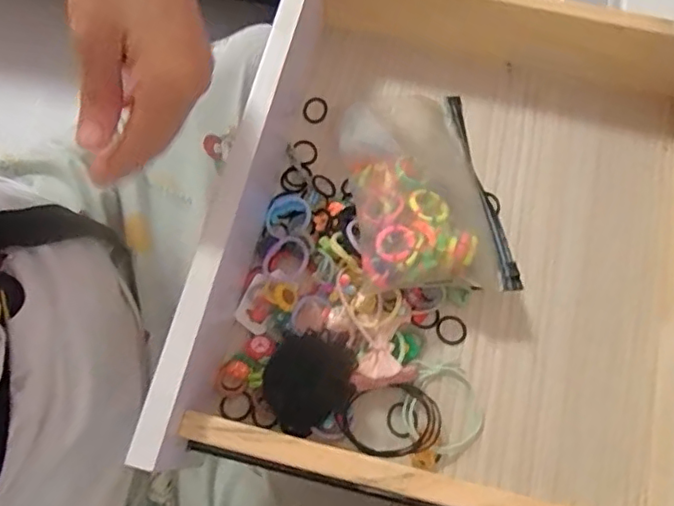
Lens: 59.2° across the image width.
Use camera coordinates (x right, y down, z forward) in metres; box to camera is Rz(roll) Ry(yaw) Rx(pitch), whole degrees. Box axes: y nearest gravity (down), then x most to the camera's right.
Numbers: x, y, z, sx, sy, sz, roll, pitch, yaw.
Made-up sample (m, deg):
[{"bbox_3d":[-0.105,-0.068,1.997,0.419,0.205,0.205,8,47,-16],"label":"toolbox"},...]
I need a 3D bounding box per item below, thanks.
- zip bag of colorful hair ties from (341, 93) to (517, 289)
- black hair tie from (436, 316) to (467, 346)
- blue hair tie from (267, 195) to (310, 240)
[{"bbox_3d":[0.058,-0.046,0.420,0.096,0.049,0.161,-8,68,-2],"label":"zip bag of colorful hair ties"},{"bbox_3d":[0.078,0.053,0.405,0.021,0.004,0.019,28,71,11],"label":"black hair tie"},{"bbox_3d":[-0.036,-0.026,0.421,0.034,0.010,0.031,0,68,1],"label":"blue hair tie"}]

